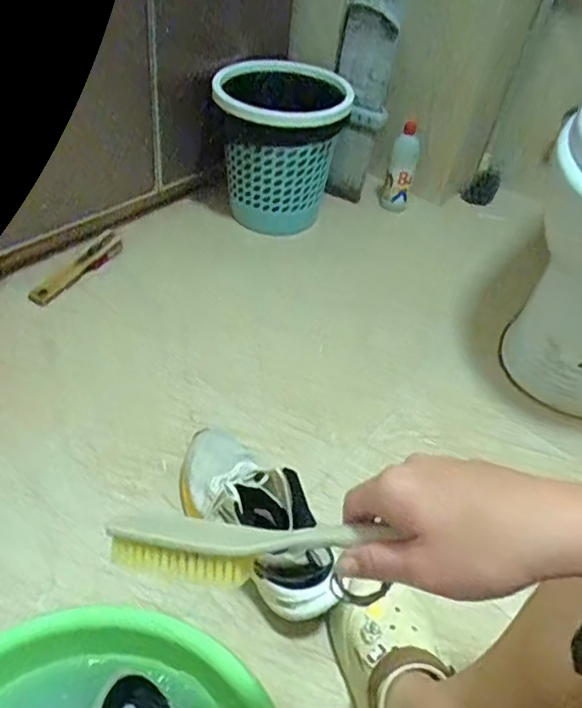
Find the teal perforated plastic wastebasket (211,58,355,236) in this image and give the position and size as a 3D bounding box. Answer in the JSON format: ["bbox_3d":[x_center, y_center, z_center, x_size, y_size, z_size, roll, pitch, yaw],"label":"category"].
[{"bbox_3d":[-0.026,-0.420,1.229,0.255,0.269,0.232,12,45,5],"label":"teal perforated plastic wastebasket"}]

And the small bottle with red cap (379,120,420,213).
[{"bbox_3d":[0.242,-0.406,1.335,0.069,0.201,0.052,16,45,7],"label":"small bottle with red cap"}]

